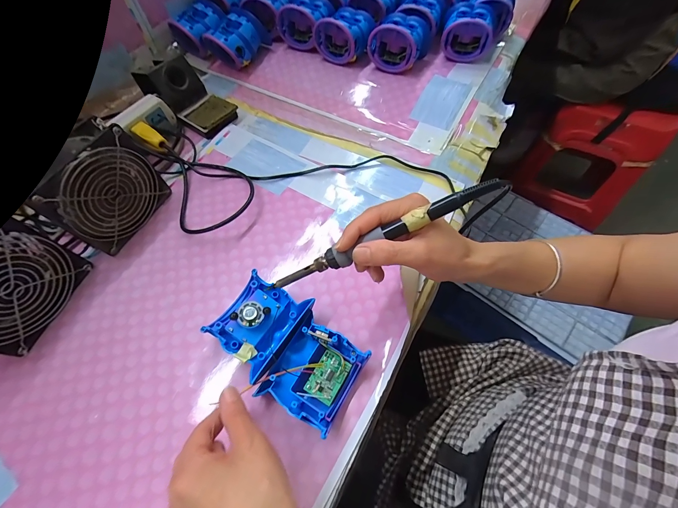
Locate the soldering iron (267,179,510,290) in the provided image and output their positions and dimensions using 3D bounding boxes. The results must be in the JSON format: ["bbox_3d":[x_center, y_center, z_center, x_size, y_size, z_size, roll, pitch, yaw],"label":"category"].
[{"bbox_3d":[0.032,-0.013,0.245,0.208,0.014,0.015,-25,61,14],"label":"soldering iron"}]

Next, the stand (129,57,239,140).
[{"bbox_3d":[-0.247,-0.259,0.479,0.147,0.071,0.076,32,67,18],"label":"stand"}]

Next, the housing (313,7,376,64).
[{"bbox_3d":[0.013,-0.384,0.522,0.098,0.073,0.088,18,64,12],"label":"housing"}]

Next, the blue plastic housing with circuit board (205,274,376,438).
[{"bbox_3d":[-0.054,0.091,0.296,0.151,0.029,0.089,28,66,16],"label":"blue plastic housing with circuit board"}]

